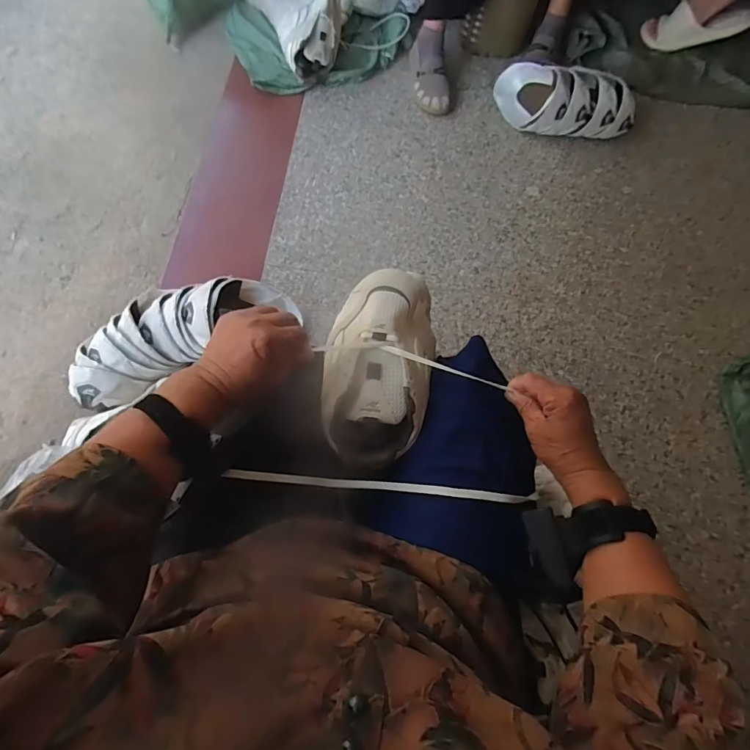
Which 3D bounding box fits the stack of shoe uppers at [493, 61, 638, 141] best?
[{"bbox_3d":[0.487,-0.713,1.130,0.358,0.106,0.170,25,72,5],"label":"stack of shoe uppers"}]

